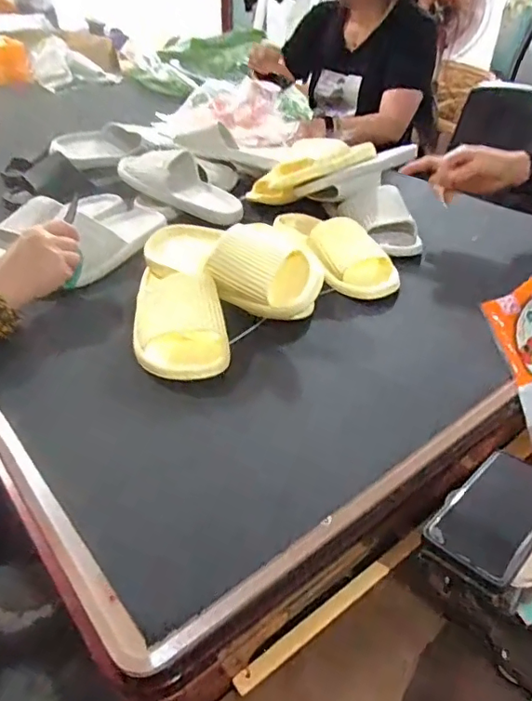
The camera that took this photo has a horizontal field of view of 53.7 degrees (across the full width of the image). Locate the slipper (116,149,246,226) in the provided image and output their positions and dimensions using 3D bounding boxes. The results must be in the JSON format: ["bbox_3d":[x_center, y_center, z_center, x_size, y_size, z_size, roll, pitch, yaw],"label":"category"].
[{"bbox_3d":[-0.150,-0.307,0.975,0.236,0.087,0.079,20,31,-22],"label":"slipper"}]

